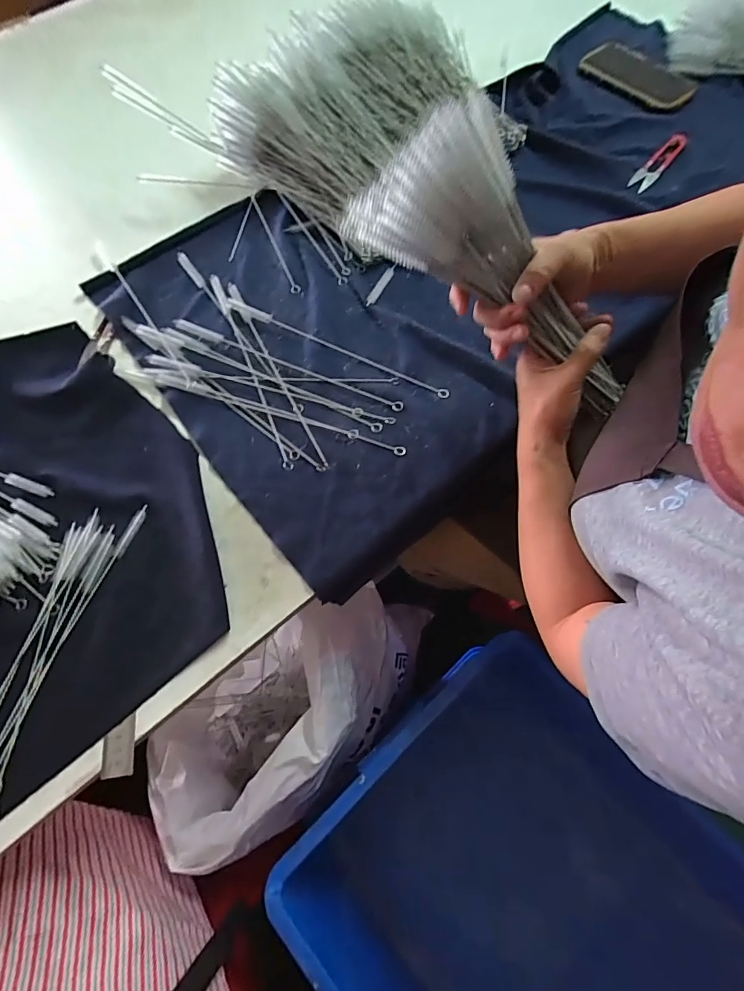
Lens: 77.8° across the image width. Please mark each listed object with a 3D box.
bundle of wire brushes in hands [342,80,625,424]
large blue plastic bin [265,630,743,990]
[{"bbox_3d":[0.117,-0.172,0.376,0.279,0.097,0.068,29,67,-26],"label":"bundle of wire brushes in hands"},{"bbox_3d":[0.260,0.572,0.563,0.418,0.280,0.681,-40,72,-14],"label":"large blue plastic bin"}]

